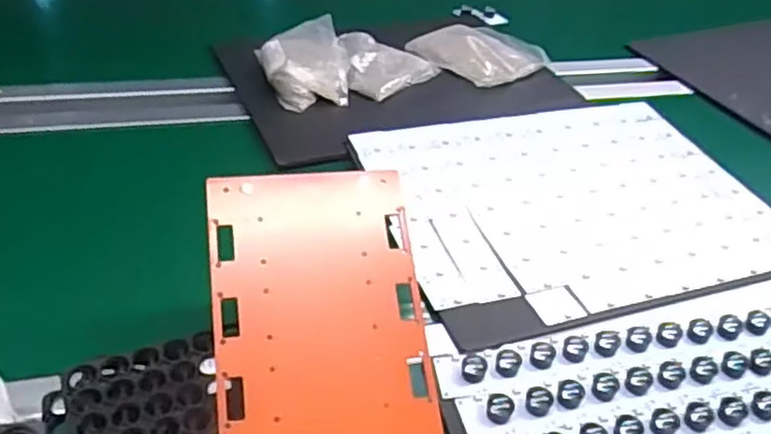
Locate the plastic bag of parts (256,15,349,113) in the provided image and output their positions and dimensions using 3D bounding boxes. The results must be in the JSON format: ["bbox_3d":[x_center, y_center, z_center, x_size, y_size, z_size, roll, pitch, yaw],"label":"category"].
[{"bbox_3d":[-0.116,-0.222,0.992,0.121,0.054,0.174,-5,40,-12],"label":"plastic bag of parts"}]

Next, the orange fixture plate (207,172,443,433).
[{"bbox_3d":[-0.050,0.073,0.532,0.158,0.010,0.233,-3,67,-13],"label":"orange fixture plate"}]

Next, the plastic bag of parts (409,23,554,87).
[{"bbox_3d":[0.149,-0.265,1.099,0.173,0.031,0.174,-28,49,-34],"label":"plastic bag of parts"}]

